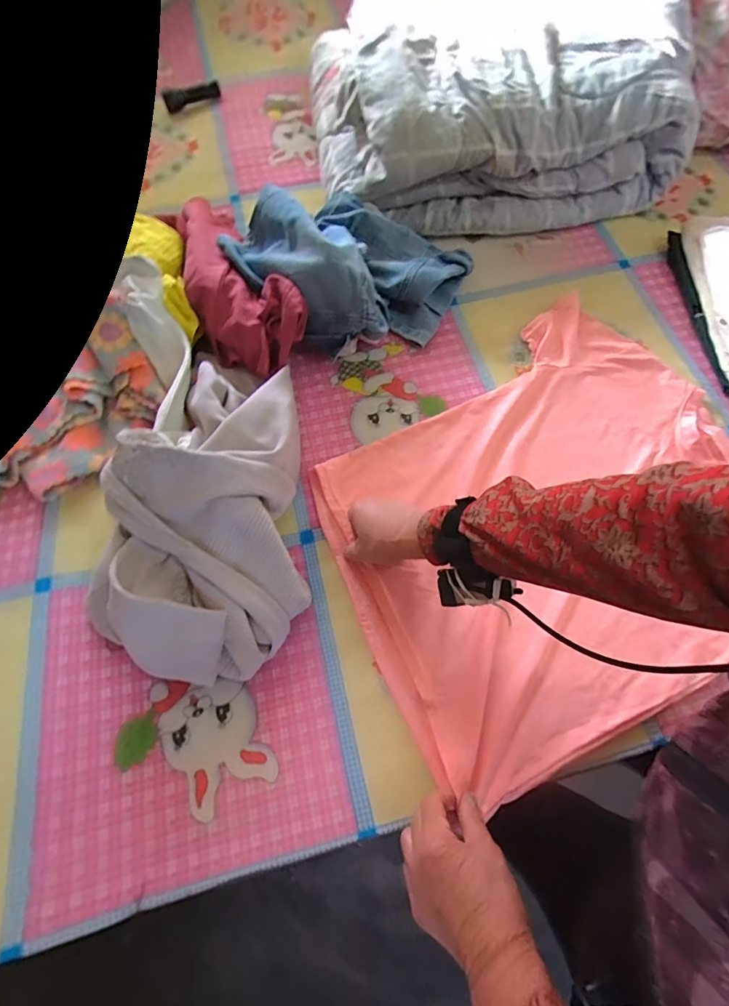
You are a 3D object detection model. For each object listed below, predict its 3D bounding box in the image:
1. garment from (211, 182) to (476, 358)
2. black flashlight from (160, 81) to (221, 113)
[{"bbox_3d":[-0.035,-0.375,0.664,0.335,0.123,0.263,30,71,12],"label":"garment"},{"bbox_3d":[-0.347,-0.823,0.885,0.112,0.030,0.033,-26,70,-10],"label":"black flashlight"}]

